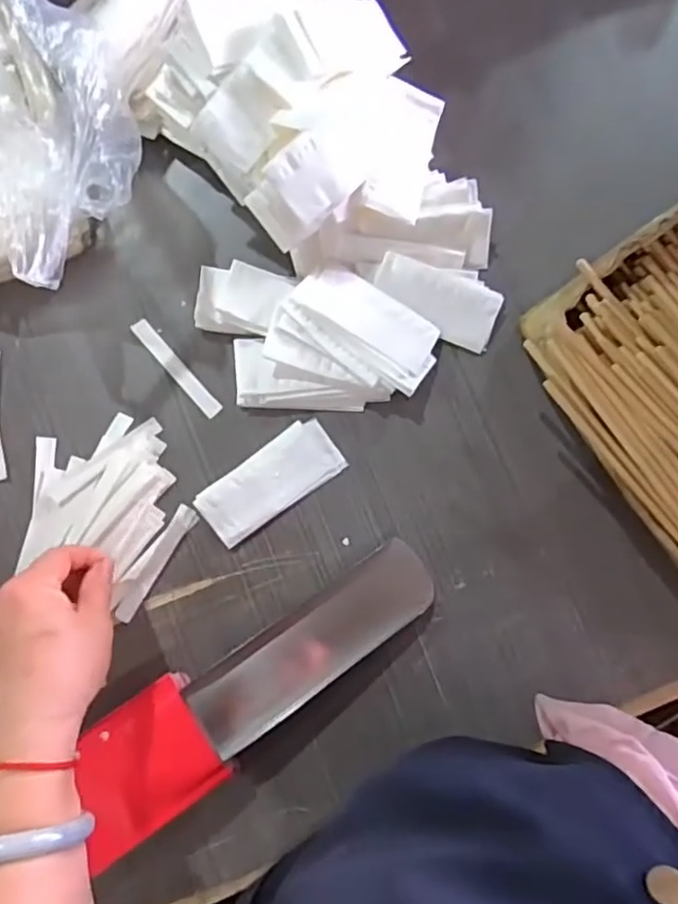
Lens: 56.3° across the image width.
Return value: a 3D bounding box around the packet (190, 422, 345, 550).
[{"bbox_3d":[-0.050,0.021,0.461,0.107,0.004,0.047,-35,87,-4],"label":"packet"}]

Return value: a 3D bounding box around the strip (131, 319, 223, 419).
[{"bbox_3d":[-0.122,-0.063,0.473,0.014,0.004,0.090,-42,87,-4],"label":"strip"}]

